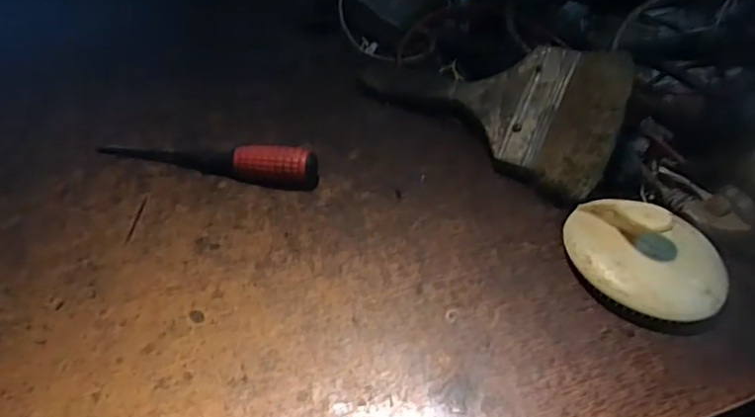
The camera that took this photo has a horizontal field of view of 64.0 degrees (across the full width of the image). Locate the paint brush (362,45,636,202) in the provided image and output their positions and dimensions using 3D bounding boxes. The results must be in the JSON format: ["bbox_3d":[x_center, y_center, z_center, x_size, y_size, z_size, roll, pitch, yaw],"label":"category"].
[{"bbox_3d":[0.078,-0.081,0.435,0.195,0.020,0.097,25,86,35],"label":"paint brush"}]

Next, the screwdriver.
[{"bbox_3d":[-0.123,-0.040,0.432,0.165,0.024,0.022,11,48,12],"label":"screwdriver"}]

